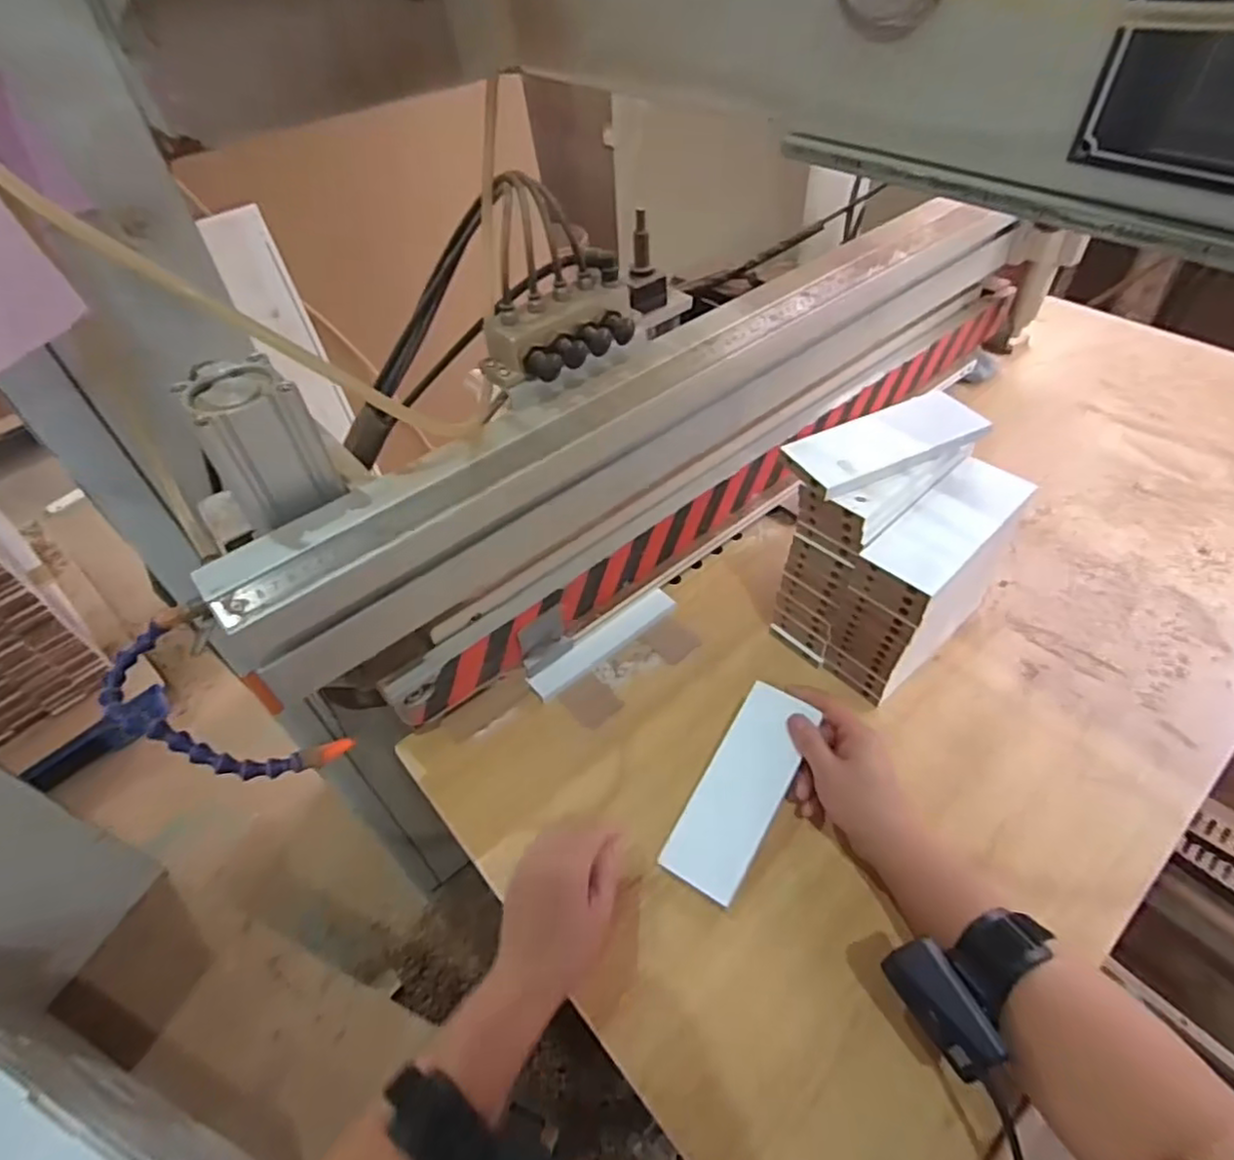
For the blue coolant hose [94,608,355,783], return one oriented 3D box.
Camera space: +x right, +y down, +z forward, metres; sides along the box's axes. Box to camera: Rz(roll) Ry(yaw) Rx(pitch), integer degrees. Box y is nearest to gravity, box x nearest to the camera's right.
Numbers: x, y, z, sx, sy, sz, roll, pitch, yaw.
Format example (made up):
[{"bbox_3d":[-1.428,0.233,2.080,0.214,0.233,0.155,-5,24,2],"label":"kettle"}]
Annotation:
[{"bbox_3d":[-0.295,0.096,0.507,0.179,0.035,0.098,35,56,0],"label":"blue coolant hose"}]

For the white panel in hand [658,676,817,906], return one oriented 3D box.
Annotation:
[{"bbox_3d":[0.098,0.161,0.527,0.062,0.009,0.165,22,70,25],"label":"white panel in hand"}]

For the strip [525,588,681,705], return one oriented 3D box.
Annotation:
[{"bbox_3d":[-0.013,0.061,0.662,0.166,0.014,0.025,-33,54,-23],"label":"strip"}]

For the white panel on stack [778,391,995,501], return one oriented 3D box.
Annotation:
[{"bbox_3d":[0.218,-0.113,0.544,0.165,0.017,0.059,-21,50,-15],"label":"white panel on stack"}]

